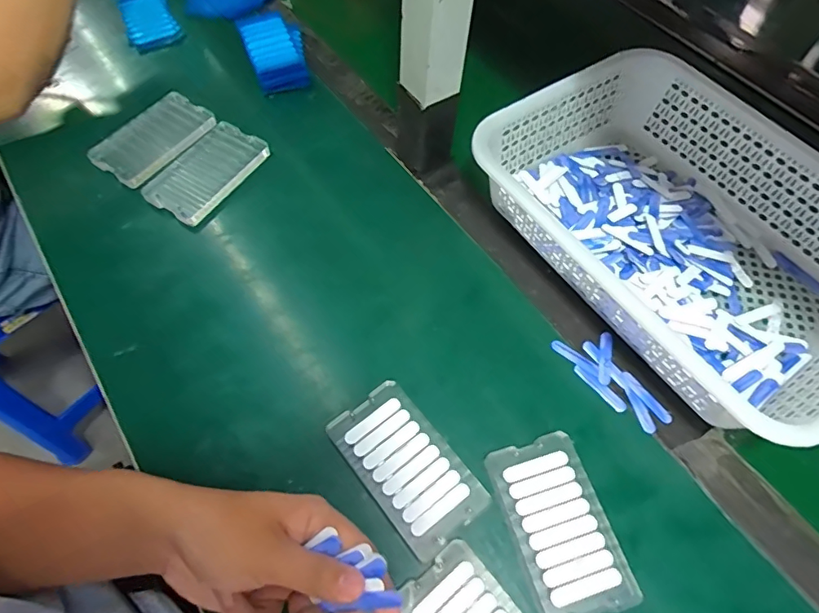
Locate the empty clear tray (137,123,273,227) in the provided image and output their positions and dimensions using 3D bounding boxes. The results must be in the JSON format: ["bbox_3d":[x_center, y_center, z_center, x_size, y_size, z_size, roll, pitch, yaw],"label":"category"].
[{"bbox_3d":[-0.207,-0.141,0.512,0.068,0.010,0.120,28,64,12],"label":"empty clear tray"}]

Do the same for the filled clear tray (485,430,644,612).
[{"bbox_3d":[0.109,0.159,0.365,0.067,0.013,0.120,-15,63,-11],"label":"filled clear tray"}]

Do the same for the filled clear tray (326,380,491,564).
[{"bbox_3d":[-0.002,0.120,0.381,0.068,0.012,0.120,-35,68,-19],"label":"filled clear tray"}]

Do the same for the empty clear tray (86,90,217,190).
[{"bbox_3d":[-0.268,-0.180,0.523,0.077,0.008,0.119,31,65,14],"label":"empty clear tray"}]

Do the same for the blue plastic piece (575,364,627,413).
[{"bbox_3d":[0.161,0.069,0.421,0.011,0.004,0.050,-37,69,-20],"label":"blue plastic piece"}]

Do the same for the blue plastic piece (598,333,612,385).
[{"bbox_3d":[0.169,0.044,0.433,0.011,0.004,0.051,13,62,5],"label":"blue plastic piece"}]

